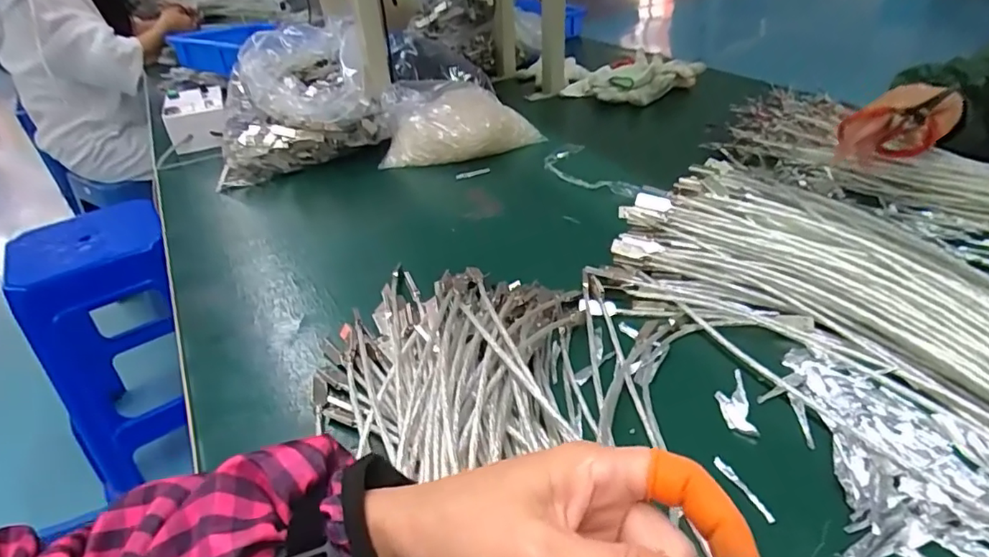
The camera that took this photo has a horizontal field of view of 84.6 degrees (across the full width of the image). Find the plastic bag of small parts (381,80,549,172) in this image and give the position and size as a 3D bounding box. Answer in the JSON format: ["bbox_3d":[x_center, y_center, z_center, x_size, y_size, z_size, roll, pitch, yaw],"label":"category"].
[{"bbox_3d":[-0.048,-0.220,0.779,0.225,0.095,0.112,-2,36,5],"label":"plastic bag of small parts"}]

